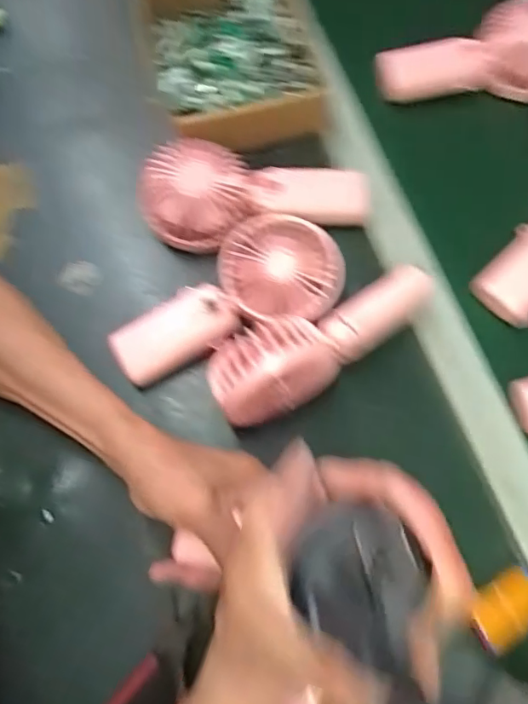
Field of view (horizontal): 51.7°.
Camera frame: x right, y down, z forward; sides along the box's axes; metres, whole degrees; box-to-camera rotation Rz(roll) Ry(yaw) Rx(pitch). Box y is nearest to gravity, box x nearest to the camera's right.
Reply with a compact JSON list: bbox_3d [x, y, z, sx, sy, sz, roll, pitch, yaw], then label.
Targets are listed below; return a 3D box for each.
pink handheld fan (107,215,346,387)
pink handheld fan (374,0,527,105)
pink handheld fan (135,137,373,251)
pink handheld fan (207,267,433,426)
[{"bbox_3d":[-0.034,-0.047,0.440,0.185,0.046,0.093,-16,73,-7],"label":"pink handheld fan"},{"bbox_3d":[0.210,-0.289,0.540,0.192,0.051,0.083,-4,72,11],"label":"pink handheld fan"},{"bbox_3d":[-0.008,-0.126,0.459,0.186,0.040,0.084,7,72,0],"label":"pink handheld fan"},{"bbox_3d":[0.046,-0.006,0.405,0.186,0.080,0.058,-27,75,-10],"label":"pink handheld fan"}]

